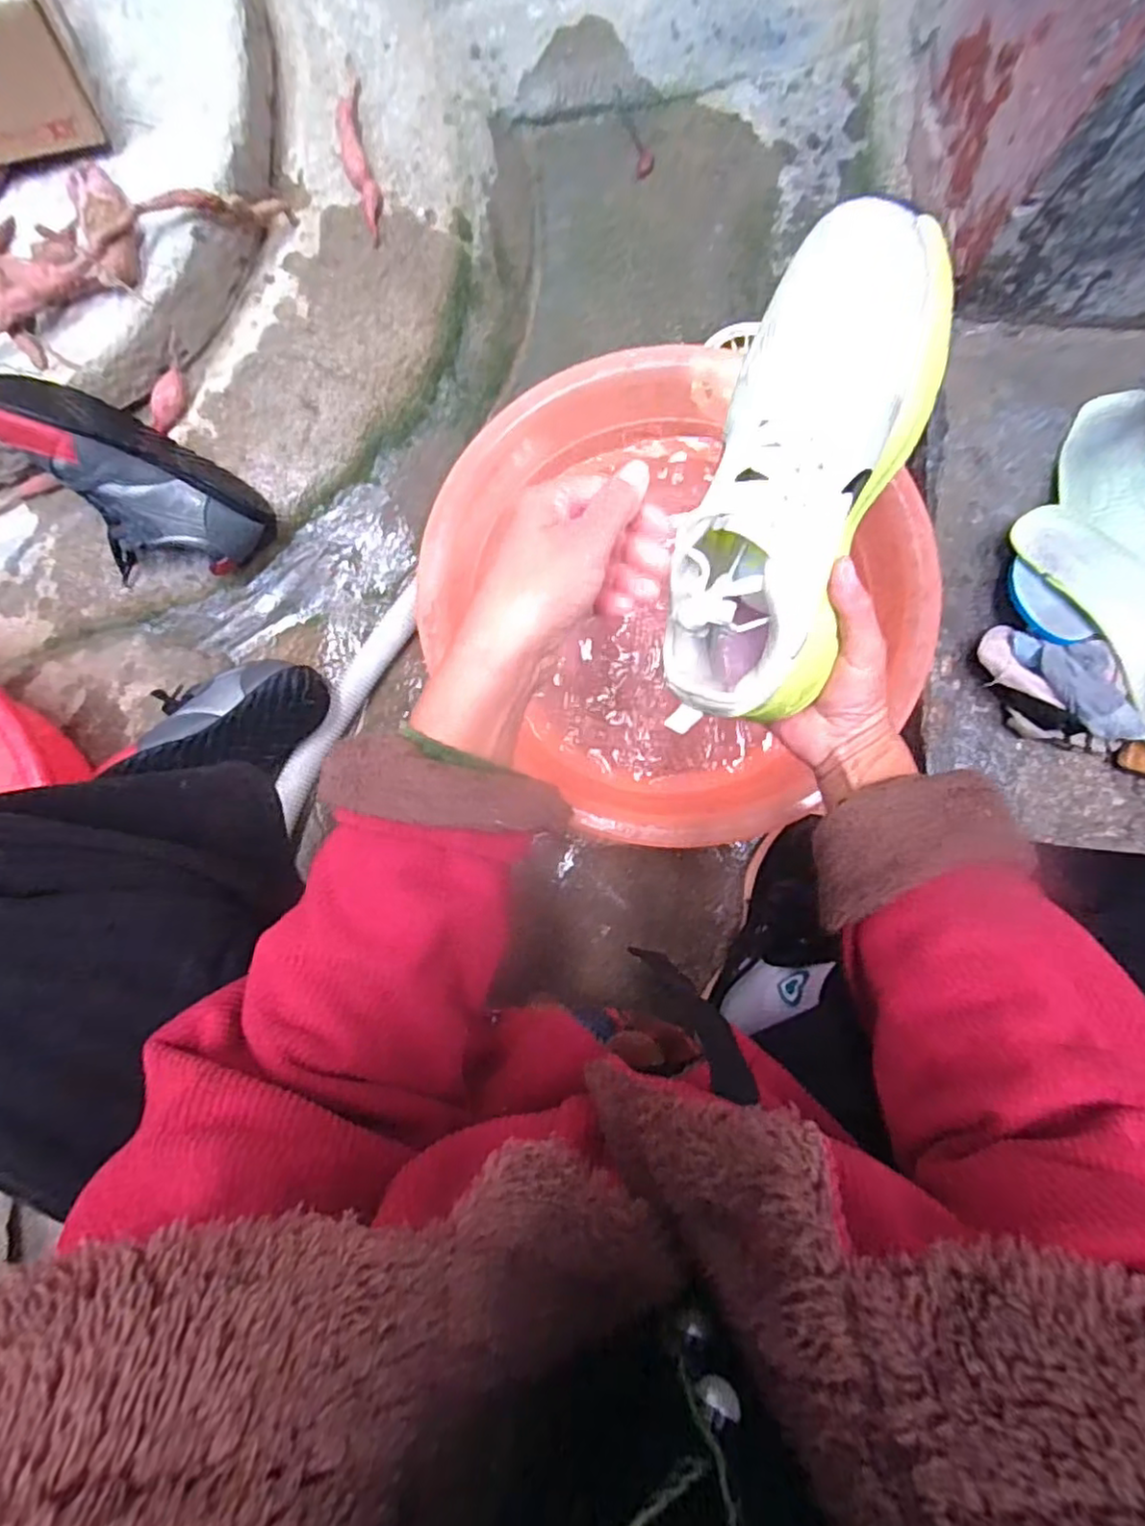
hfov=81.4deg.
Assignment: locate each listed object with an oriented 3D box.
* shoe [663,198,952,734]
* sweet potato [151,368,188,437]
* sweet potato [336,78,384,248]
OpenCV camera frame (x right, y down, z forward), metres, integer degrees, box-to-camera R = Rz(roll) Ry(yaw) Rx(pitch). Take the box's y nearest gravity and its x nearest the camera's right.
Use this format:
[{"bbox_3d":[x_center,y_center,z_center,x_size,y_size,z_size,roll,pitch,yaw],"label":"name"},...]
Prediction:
[{"bbox_3d":[0.118,-0.140,0.357,0.097,0.079,0.245,16,112,1],"label":"shoe"},{"bbox_3d":[-0.389,-0.347,0.644,0.024,0.019,0.063,15,85,1],"label":"sweet potato"},{"bbox_3d":[-0.222,-0.630,0.689,0.030,0.039,0.186,-12,85,-1],"label":"sweet potato"}]

